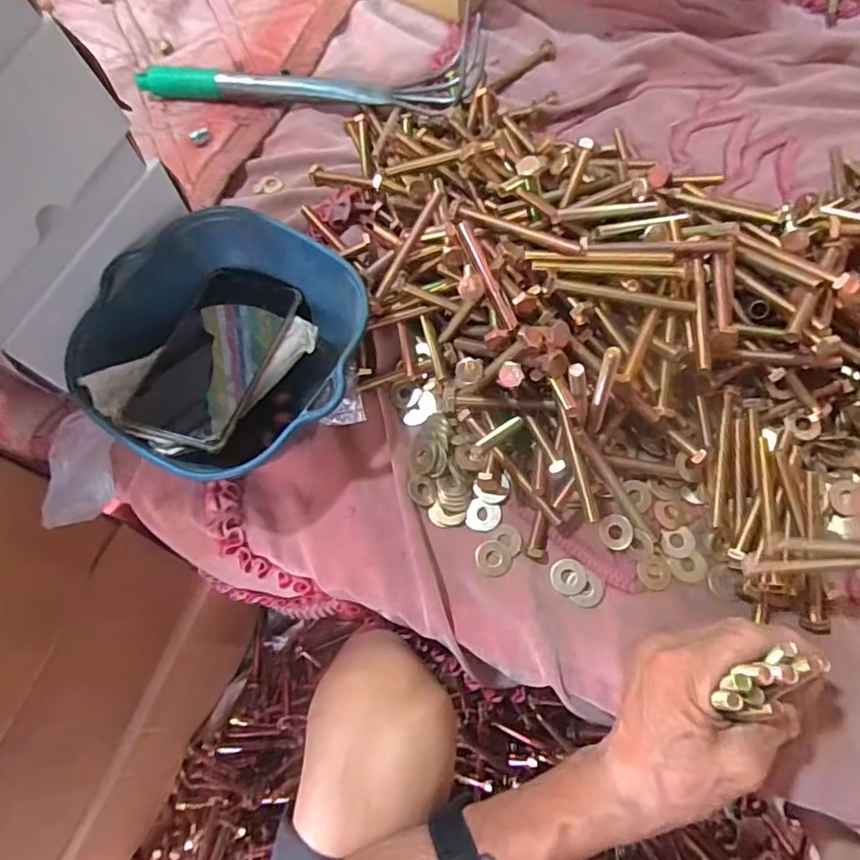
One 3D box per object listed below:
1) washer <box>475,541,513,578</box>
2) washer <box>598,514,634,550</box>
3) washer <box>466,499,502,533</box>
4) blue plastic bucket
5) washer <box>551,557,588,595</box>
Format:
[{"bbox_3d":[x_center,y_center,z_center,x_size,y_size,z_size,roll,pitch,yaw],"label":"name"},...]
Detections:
[{"bbox_3d":[0.046,0.093,0.411,0.026,0.004,0.026,-5,69,-1],"label":"washer"},{"bbox_3d":[0.134,0.073,0.409,0.023,0.005,0.025,-3,85,34],"label":"washer"},{"bbox_3d":[0.040,0.065,0.426,0.025,0.004,0.024,0,69,1],"label":"washer"},{"bbox_3d":[-0.147,-0.057,0.430,0.189,0.079,0.187,0,69,1],"label":"blue plastic bucket"},{"bbox_3d":[0.100,0.105,0.405,0.024,0.004,0.025,-4,69,0],"label":"washer"}]

